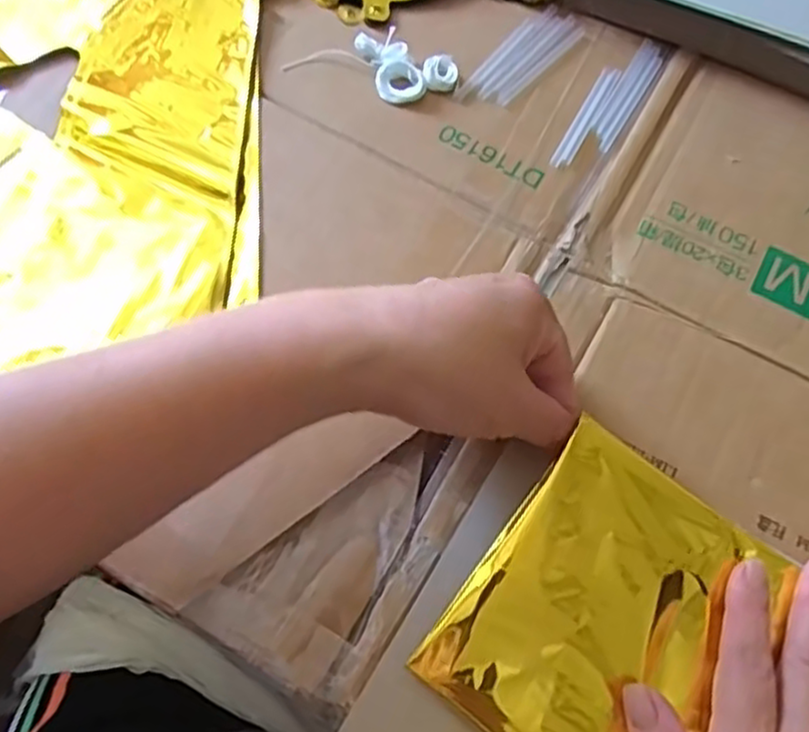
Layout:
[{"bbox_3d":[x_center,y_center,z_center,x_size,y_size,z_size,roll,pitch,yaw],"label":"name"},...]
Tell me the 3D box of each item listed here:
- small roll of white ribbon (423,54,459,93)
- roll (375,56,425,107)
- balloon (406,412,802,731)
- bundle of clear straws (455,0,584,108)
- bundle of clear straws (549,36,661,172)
[{"bbox_3d":[0.021,-0.169,0.416,0.020,0.008,0.023,15,67,5],"label":"small roll of white ribbon"},{"bbox_3d":[-0.004,-0.162,0.413,0.025,0.008,0.030,-40,73,-17],"label":"roll"},{"bbox_3d":[0.085,0.103,0.297,0.107,0.027,0.133,35,70,13],"label":"balloon"},{"bbox_3d":[0.070,-0.184,0.431,0.033,0.004,0.096,36,70,13],"label":"bundle of clear straws"},{"bbox_3d":[0.120,-0.153,0.419,0.027,0.004,0.114,29,69,11],"label":"bundle of clear straws"}]

